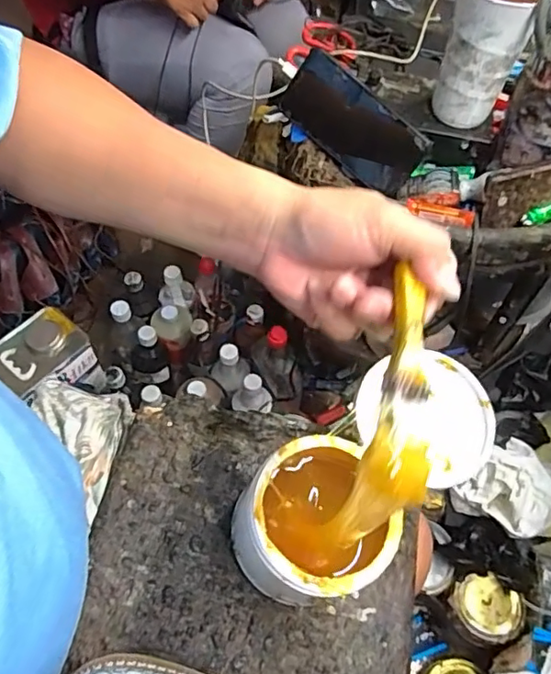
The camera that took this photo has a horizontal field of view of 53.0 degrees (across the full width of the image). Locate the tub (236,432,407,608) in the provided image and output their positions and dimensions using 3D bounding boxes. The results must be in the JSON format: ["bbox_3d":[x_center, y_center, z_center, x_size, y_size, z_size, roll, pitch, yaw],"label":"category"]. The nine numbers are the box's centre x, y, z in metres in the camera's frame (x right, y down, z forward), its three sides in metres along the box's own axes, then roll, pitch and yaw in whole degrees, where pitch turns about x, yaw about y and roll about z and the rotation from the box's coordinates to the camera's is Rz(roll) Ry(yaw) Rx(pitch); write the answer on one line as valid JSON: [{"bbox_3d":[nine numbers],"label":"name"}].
[{"bbox_3d":[0.026,0.137,0.399,0.104,0.073,0.099,1,57,-2],"label":"tub"}]

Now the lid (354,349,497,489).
[{"bbox_3d":[0.121,0.057,0.433,0.108,0.012,0.099,4,69,-9],"label":"lid"}]

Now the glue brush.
[{"bbox_3d":[0.064,0.037,0.290,0.034,0.045,0.147,13,77,6],"label":"glue brush"}]

